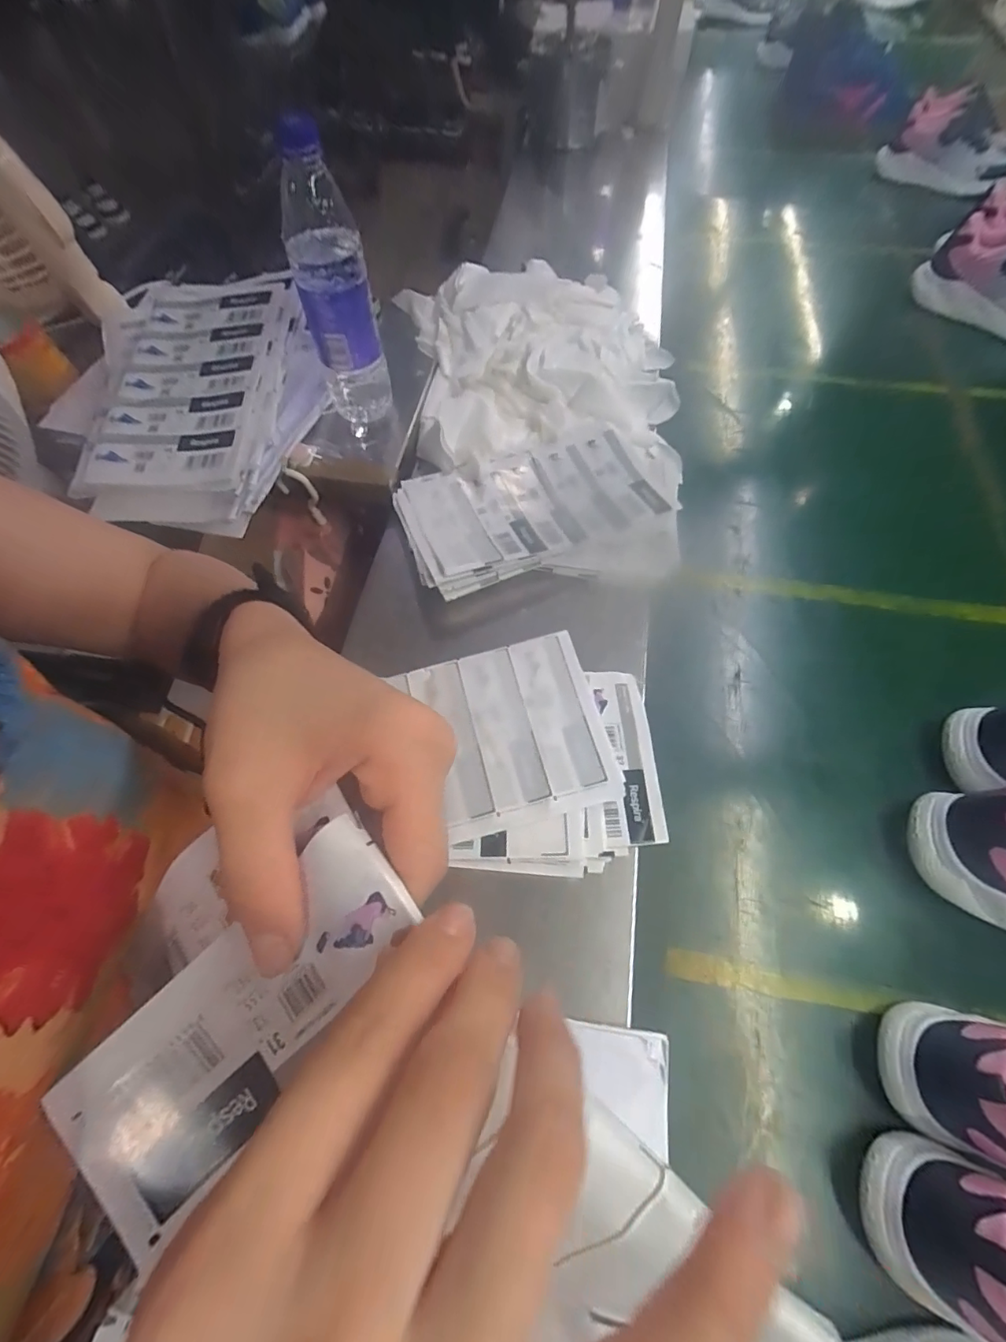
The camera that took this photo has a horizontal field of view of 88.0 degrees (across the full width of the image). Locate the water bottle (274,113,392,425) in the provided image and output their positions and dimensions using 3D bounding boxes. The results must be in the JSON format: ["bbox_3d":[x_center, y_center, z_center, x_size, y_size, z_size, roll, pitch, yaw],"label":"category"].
[{"bbox_3d":[-0.152,-0.343,0.479,0.063,0.228,0.058,-15,65,-9],"label":"water bottle"}]

